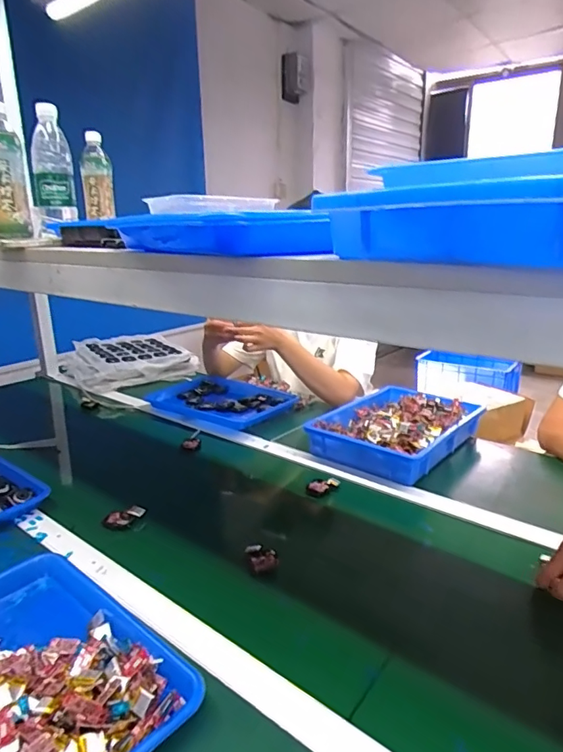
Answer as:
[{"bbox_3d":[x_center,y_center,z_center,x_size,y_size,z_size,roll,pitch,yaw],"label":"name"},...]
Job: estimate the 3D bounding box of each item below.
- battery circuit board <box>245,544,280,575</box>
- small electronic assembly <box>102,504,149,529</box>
[{"bbox_3d":[-0.026,0.250,0.686,0.039,0.017,0.049,-6,18,-14],"label":"battery circuit board"},{"bbox_3d":[-0.249,0.225,0.787,0.067,0.019,0.031,-8,18,-20],"label":"small electronic assembly"}]

